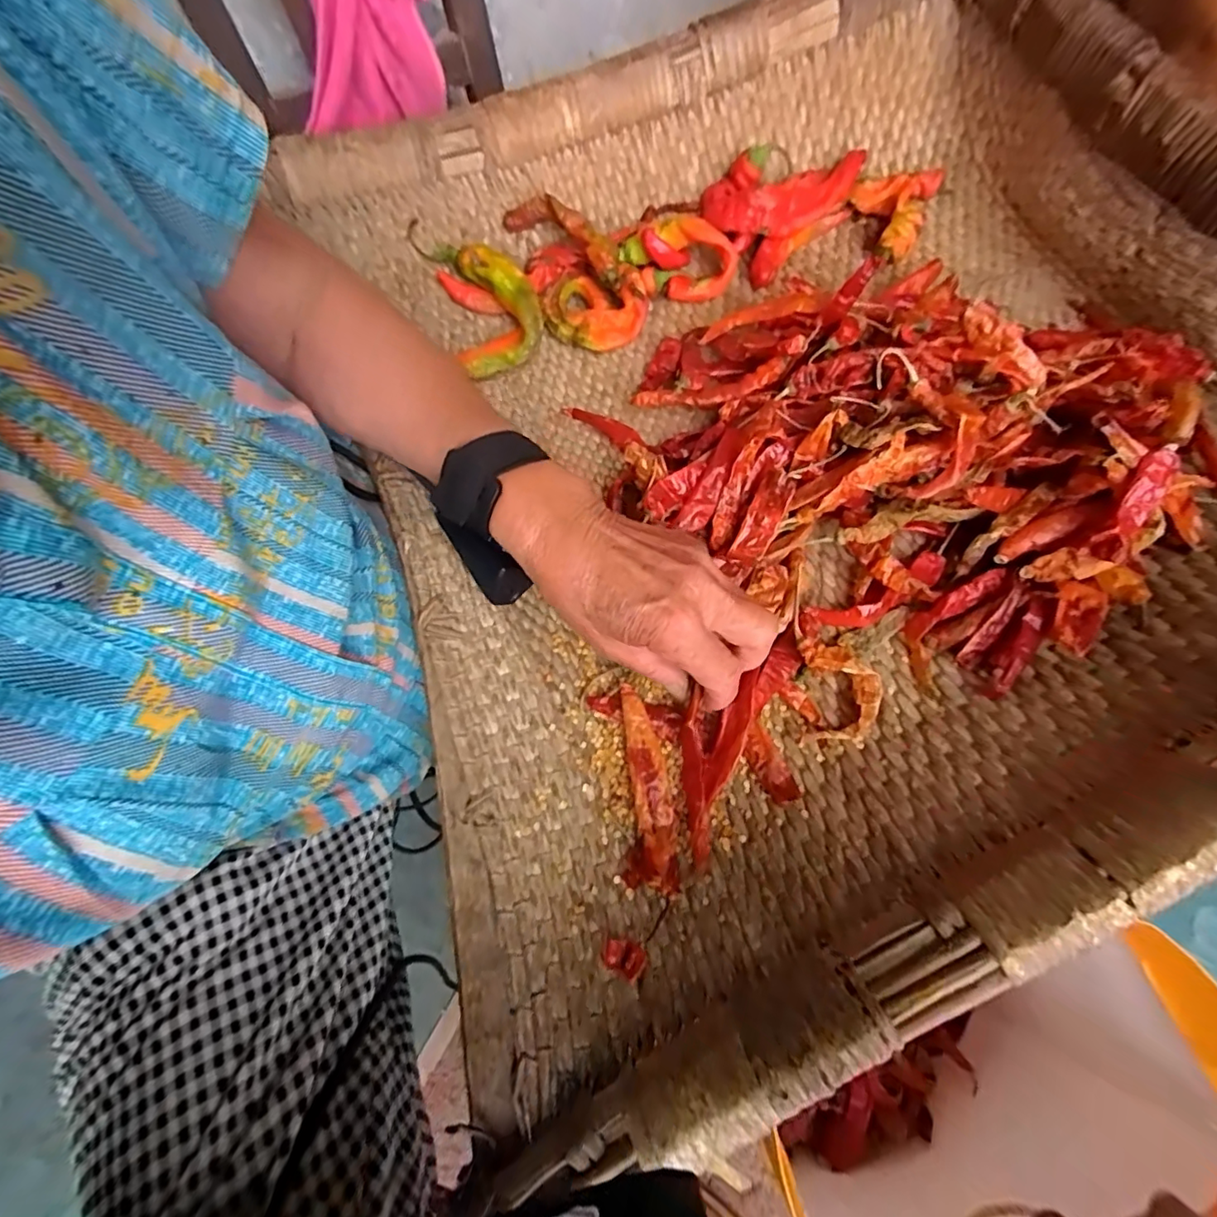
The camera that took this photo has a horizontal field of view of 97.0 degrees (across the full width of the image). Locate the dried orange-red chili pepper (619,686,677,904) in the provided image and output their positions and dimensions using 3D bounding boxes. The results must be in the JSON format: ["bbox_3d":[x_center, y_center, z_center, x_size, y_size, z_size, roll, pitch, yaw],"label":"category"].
[{"bbox_3d":[0.020,0.092,0.285,0.026,0.014,0.103,-4,68,1],"label":"dried orange-red chili pepper"}]

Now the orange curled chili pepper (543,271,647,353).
[{"bbox_3d":[-0.012,-0.228,0.416,0.075,0.028,0.053,20,70,10],"label":"orange curled chili pepper"}]

